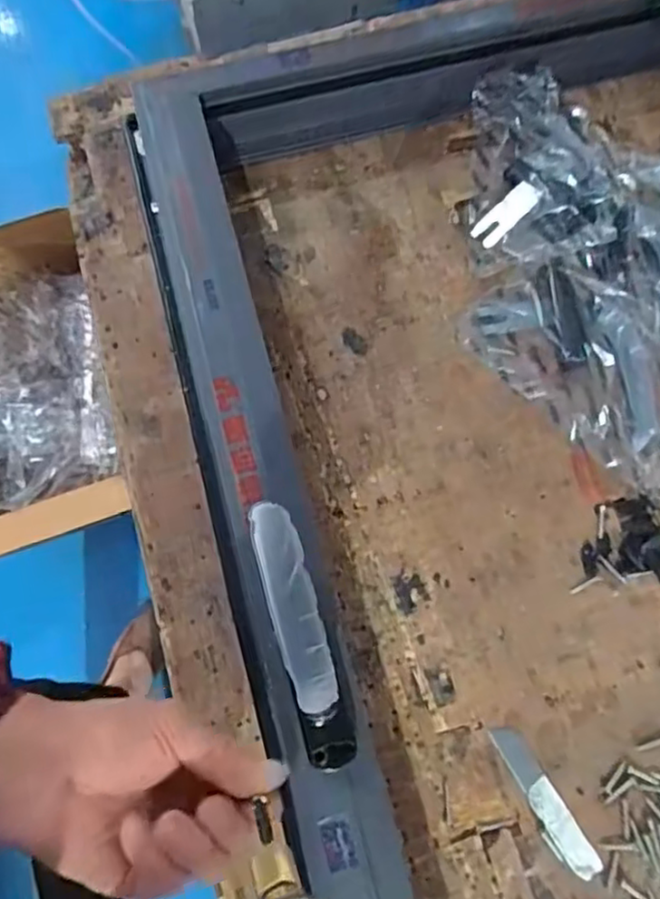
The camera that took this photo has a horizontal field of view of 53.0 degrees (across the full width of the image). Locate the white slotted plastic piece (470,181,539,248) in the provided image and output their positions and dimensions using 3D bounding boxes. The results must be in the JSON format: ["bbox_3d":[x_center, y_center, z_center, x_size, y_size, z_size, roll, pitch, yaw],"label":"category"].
[{"bbox_3d":[0.142,-0.191,0.540,0.057,0.007,0.029,-41,60,23],"label":"white slotted plastic piece"}]

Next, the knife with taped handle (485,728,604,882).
[{"bbox_3d":[0.142,0.235,0.441,0.023,0.005,0.101,-29,76,-7],"label":"knife with taped handle"}]

